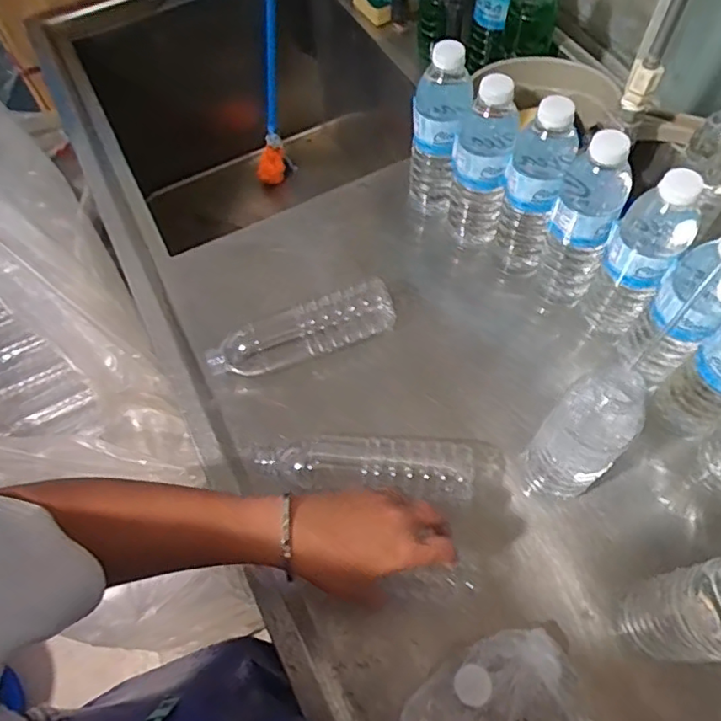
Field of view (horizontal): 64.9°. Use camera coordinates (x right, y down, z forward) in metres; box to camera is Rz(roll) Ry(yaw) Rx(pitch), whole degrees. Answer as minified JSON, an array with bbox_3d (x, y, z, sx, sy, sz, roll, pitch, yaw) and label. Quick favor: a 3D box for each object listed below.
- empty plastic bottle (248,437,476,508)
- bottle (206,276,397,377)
[{"bbox_3d":[0.003,0.100,0.553,0.210,0.050,0.056,6,63,6],"label":"empty plastic bottle"},{"bbox_3d":[-0.065,-0.031,0.631,0.205,0.055,0.055,-17,63,-6],"label":"bottle"}]

